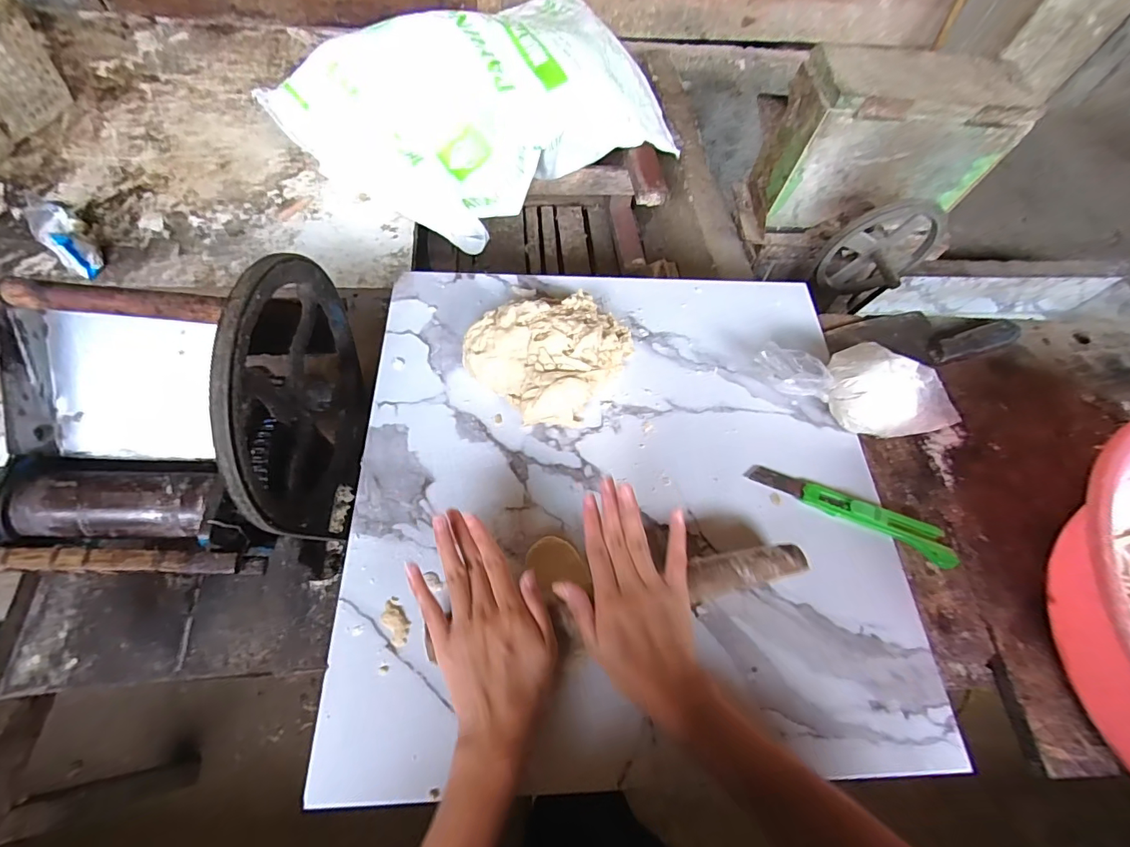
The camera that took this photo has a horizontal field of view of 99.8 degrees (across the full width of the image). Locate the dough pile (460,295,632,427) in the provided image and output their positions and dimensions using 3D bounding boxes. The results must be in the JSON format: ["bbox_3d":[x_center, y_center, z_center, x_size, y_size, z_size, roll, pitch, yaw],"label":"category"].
[{"bbox_3d":[-0.010,-0.077,0.483,0.155,0.060,0.134,-40,72,-21],"label":"dough pile"}]

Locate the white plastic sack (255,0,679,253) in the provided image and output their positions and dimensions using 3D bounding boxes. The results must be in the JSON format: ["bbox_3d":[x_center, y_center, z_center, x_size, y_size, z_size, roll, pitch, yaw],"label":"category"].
[{"bbox_3d":[-0.129,-0.583,0.884,0.668,0.194,0.392,-34,73,-21],"label":"white plastic sack"}]

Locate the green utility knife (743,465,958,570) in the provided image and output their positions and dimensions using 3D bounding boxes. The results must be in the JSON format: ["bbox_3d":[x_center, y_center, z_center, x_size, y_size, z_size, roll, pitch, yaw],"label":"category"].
[{"bbox_3d":[0.270,0.079,0.451,0.188,0.016,0.031,25,63,9],"label":"green utility knife"}]

